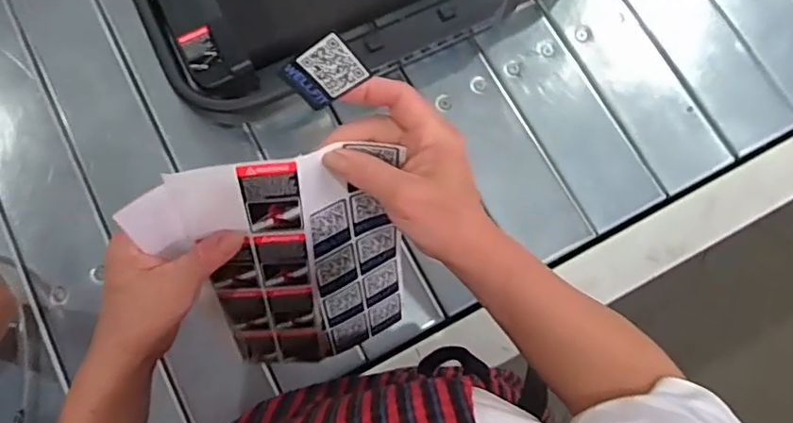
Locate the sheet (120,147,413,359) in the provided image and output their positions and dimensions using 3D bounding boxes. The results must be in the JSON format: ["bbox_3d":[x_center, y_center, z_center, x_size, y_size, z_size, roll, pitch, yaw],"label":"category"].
[{"bbox_3d":[-0.073,0.049,0.433,0.157,0.261,0.019,-19,54,-9],"label":"sheet"}]

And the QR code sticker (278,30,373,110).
[{"bbox_3d":[-0.041,-0.079,0.325,0.033,0.047,0.004,43,39,-29],"label":"QR code sticker"}]

